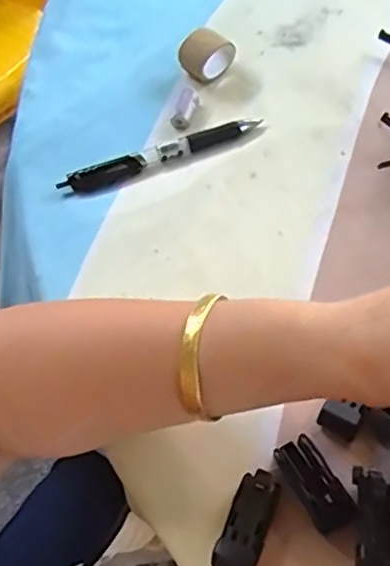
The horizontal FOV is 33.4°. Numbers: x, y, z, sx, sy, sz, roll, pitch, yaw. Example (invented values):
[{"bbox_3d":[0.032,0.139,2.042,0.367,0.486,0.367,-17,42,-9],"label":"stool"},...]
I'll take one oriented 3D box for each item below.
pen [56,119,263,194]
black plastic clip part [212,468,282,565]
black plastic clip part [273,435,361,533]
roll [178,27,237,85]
[{"bbox_3d":[-0.023,-0.091,0.444,0.140,0.009,0.020,-23,58,-10],"label":"pen"},{"bbox_3d":[0.025,0.115,0.309,0.020,0.010,0.048,18,60,15],"label":"black plastic clip part"},{"bbox_3d":[0.057,0.097,0.315,0.020,0.012,0.046,-27,59,-13],"label":"black plastic clip part"},{"bbox_3d":[0.009,-0.170,0.481,0.026,0.030,0.037,37,67,24],"label":"roll"}]

